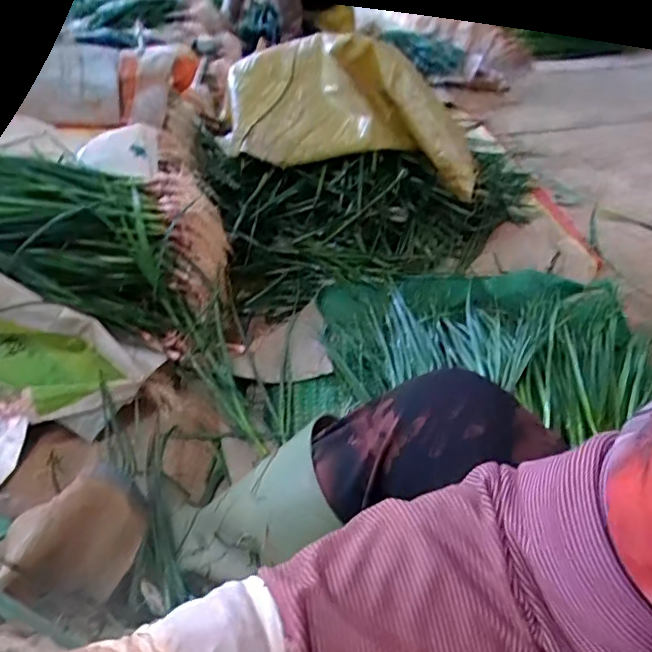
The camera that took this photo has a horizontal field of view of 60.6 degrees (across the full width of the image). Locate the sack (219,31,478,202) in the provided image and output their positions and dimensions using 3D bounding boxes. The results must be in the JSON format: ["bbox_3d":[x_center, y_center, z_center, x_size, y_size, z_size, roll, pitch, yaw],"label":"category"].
[{"bbox_3d":[0.010,-0.433,1.110,0.603,0.212,0.260,21,44,26],"label":"sack"}]

